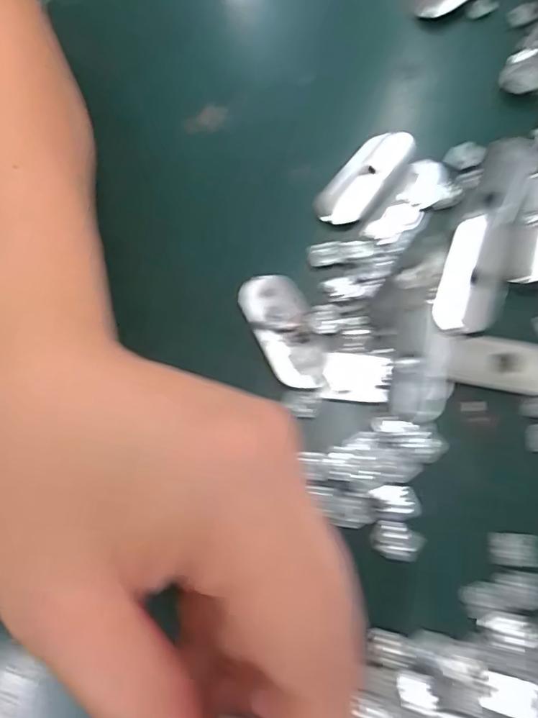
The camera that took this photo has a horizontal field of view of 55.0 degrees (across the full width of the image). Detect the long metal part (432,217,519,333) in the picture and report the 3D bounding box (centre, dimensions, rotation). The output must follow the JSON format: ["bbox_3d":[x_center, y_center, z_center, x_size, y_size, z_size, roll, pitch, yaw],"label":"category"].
[{"bbox_3d":[0.080,-0.033,0.200,0.024,0.004,0.051,20,73,7],"label":"long metal part"}]

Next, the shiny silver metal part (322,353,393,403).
[{"bbox_3d":[0.033,0.007,0.193,0.024,0.005,0.017,11,72,4],"label":"shiny silver metal part"}]

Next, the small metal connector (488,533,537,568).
[{"bbox_3d":[0.081,0.063,0.170,0.015,0.005,0.010,3,71,2],"label":"small metal connector"}]

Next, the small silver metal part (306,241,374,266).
[{"bbox_3d":[0.029,-0.044,0.210,0.026,0.004,0.009,-5,71,-1],"label":"small silver metal part"}]

